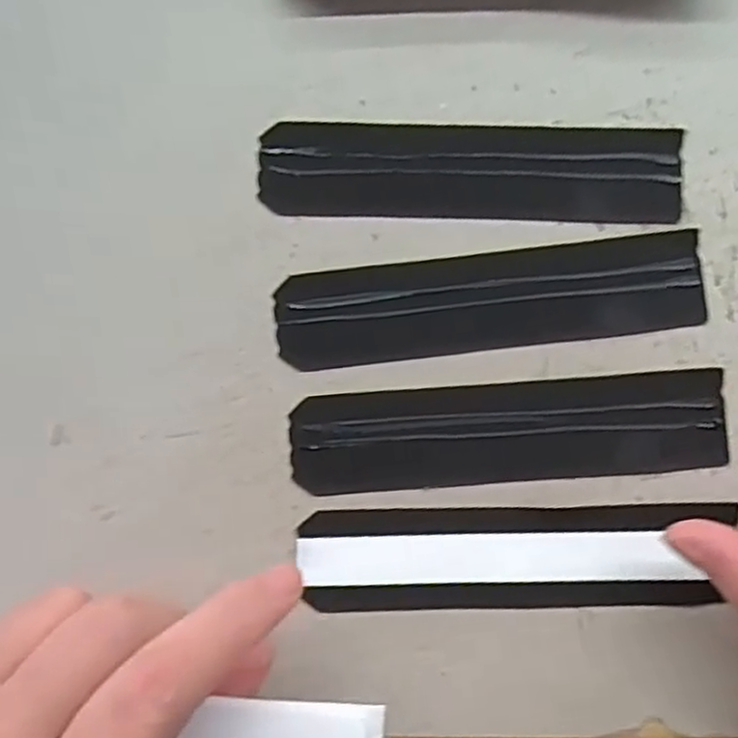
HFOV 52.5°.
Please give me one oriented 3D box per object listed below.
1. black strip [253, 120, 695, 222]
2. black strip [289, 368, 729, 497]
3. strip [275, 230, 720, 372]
[{"bbox_3d":[0.034,-0.066,0.250,0.138,0.004,0.032,1,85,1],"label":"black strip"},{"bbox_3d":[0.045,0.020,0.242,0.138,0.004,0.032,-4,85,0],"label":"black strip"},{"bbox_3d":[0.040,-0.022,0.249,0.138,0.005,0.033,-6,85,0],"label":"strip"}]

